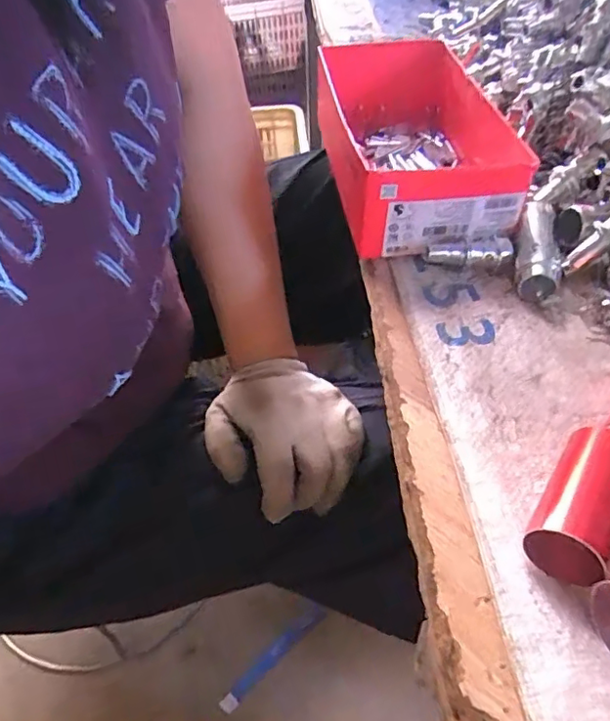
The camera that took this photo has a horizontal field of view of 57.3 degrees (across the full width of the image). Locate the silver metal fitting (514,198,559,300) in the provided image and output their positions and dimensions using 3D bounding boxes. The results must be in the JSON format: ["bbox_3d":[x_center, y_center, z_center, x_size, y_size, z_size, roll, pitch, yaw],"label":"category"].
[{"bbox_3d":[0.139,-0.068,0.341,0.022,0.020,0.072,7,49,9],"label":"silver metal fitting"}]

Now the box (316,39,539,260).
[{"bbox_3d":[0.071,-0.156,0.391,0.101,0.054,0.192,-6,48,-3],"label":"box"}]

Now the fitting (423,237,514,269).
[{"bbox_3d":[0.100,-0.065,0.340,0.051,0.016,0.015,-6,48,-3],"label":"fitting"}]

